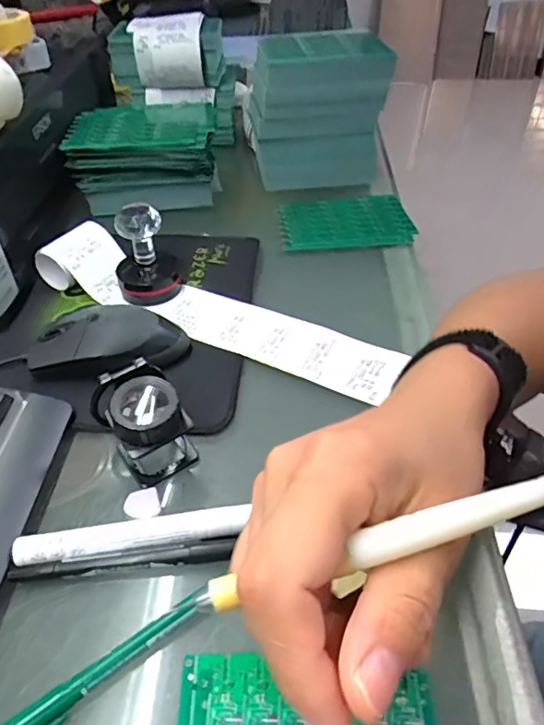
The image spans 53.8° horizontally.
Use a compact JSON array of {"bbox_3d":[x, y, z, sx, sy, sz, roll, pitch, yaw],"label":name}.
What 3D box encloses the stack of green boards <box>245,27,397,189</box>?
[{"bbox_3d":[0.049,-0.273,0.590,0.141,0.138,0.085,0,43,1],"label":"stack of green boards"}]

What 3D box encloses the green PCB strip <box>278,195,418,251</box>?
[{"bbox_3d":[0.074,-0.144,0.555,0.129,0.014,0.093,-4,43,-3],"label":"green PCB strip"}]

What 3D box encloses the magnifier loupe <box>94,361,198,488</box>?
[{"bbox_3d":[-0.077,0.035,0.320,0.046,0.051,0.052,-32,51,-29],"label":"magnifier loupe"}]

